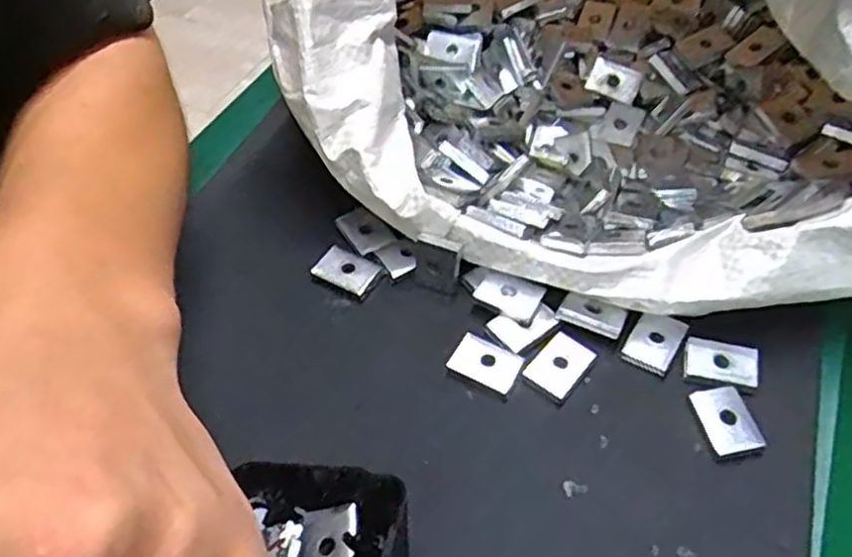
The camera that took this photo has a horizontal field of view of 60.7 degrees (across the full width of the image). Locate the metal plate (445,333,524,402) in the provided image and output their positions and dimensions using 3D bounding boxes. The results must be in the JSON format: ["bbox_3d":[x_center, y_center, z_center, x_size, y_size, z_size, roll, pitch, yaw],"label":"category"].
[{"bbox_3d":[0.024,0.037,0.304,0.028,0.005,0.021,27,56,21],"label":"metal plate"}]

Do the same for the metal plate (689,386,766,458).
[{"bbox_3d":[0.118,0.055,0.285,0.017,0.006,0.028,-8,51,-6],"label":"metal plate"}]

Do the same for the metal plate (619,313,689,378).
[{"bbox_3d":[0.097,0.027,0.310,0.020,0.005,0.026,28,77,14],"label":"metal plate"}]

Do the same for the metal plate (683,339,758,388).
[{"bbox_3d":[0.122,0.034,0.300,0.027,0.004,0.018,12,51,10],"label":"metal plate"}]

